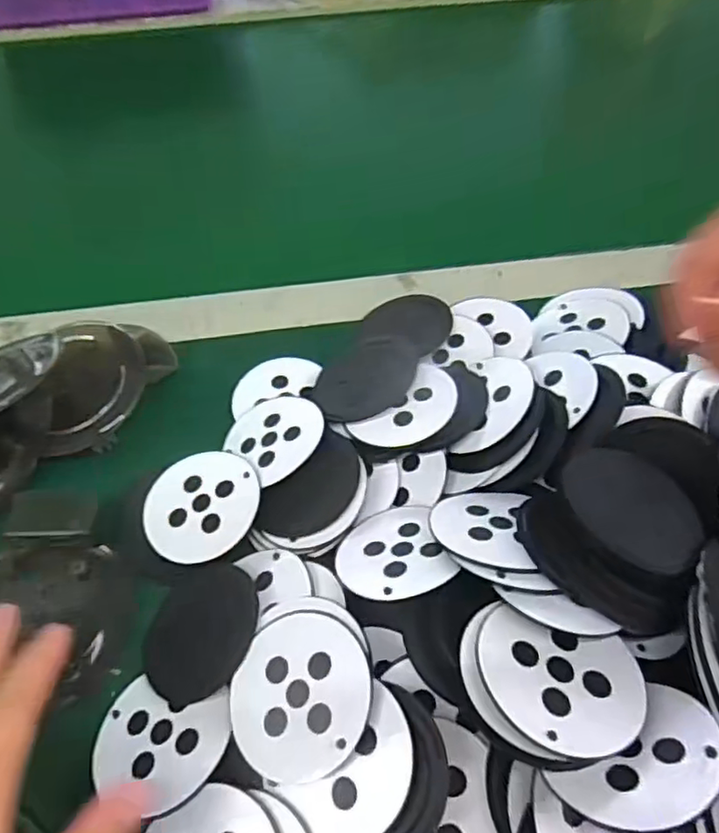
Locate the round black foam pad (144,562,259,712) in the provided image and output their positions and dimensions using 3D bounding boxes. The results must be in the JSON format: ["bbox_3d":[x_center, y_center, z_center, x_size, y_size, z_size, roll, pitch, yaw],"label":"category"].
[{"bbox_3d":[-0.075,0.099,0.287,0.058,0.006,0.062,-15,50,18],"label":"round black foam pad"}]

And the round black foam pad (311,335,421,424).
[{"bbox_3d":[0.005,-0.024,0.360,0.064,0.004,0.068,-22,40,-4],"label":"round black foam pad"}]

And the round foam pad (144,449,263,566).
[{"bbox_3d":[-0.082,0.046,0.322,0.060,0.004,0.060,-5,59,8],"label":"round foam pad"}]

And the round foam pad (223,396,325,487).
[{"bbox_3d":[-0.046,0.009,0.344,0.051,0.004,0.059,-42,46,-15],"label":"round foam pad"}]

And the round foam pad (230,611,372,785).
[{"bbox_3d":[-0.025,0.112,0.250,0.059,0.004,0.060,-11,58,18],"label":"round foam pad"}]

